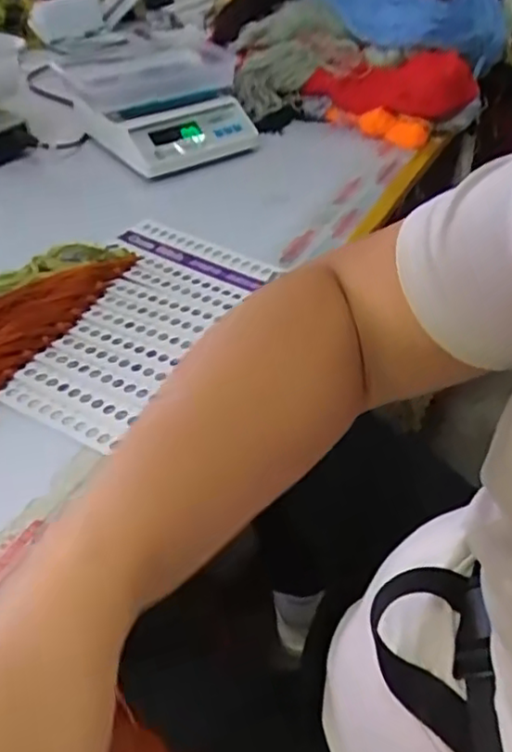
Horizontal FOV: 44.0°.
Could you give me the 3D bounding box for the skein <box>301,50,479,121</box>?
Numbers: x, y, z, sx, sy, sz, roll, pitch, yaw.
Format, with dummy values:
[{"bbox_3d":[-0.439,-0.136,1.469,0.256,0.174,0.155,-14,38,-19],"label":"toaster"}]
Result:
[{"bbox_3d":[0.203,-0.458,0.981,0.267,0.080,0.067,9,46,11],"label":"skein"}]

